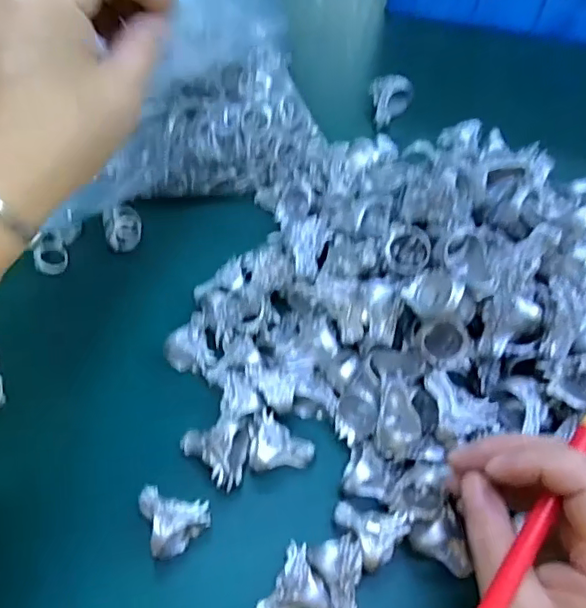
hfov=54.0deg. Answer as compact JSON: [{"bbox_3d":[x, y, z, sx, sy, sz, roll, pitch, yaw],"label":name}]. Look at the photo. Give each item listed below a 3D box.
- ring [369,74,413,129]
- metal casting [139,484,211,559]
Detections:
[{"bbox_3d":[0.079,-0.164,0.468,0.034,0.024,0.038,7,60,5],"label":"ring"},{"bbox_3d":[-0.062,0.111,0.305,0.032,0.021,0.036,-21,62,-12],"label":"metal casting"}]

